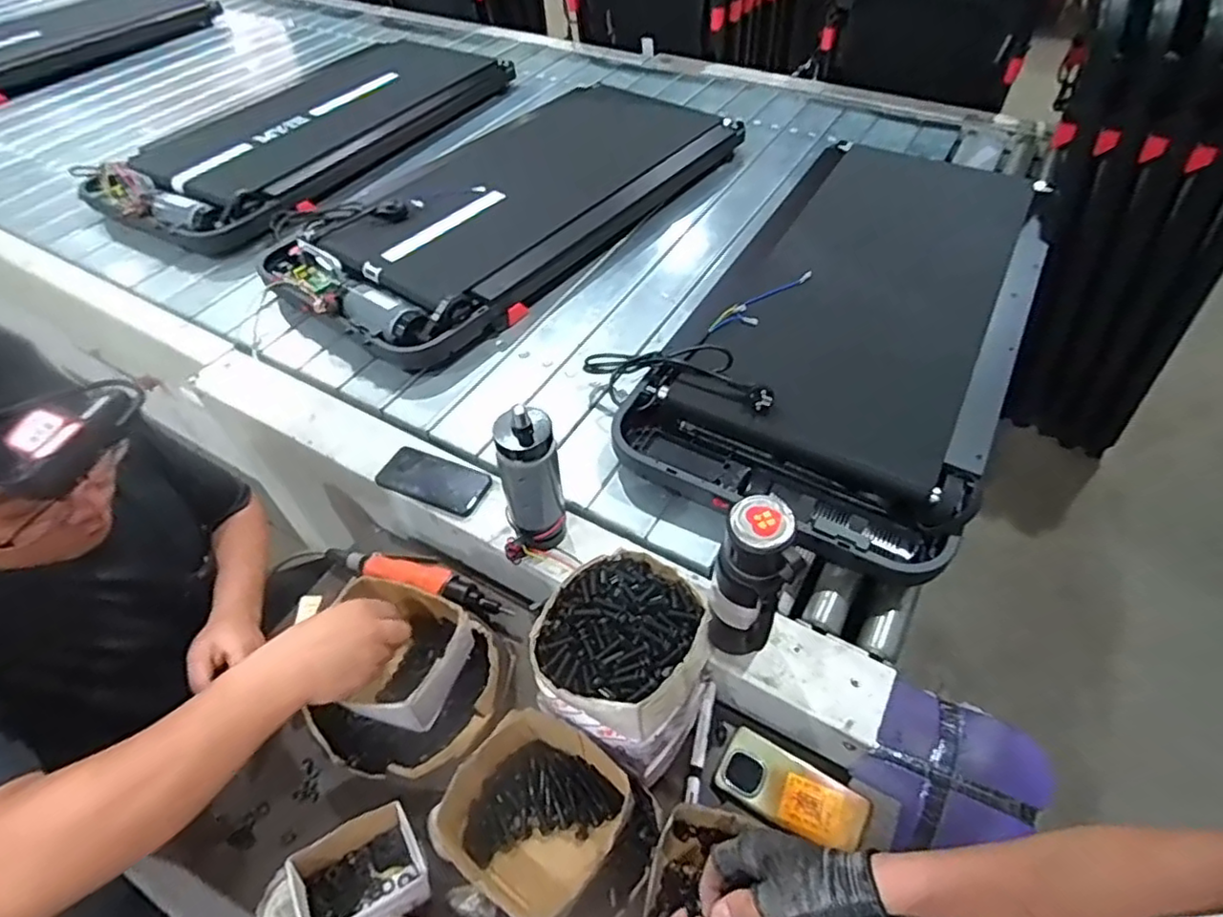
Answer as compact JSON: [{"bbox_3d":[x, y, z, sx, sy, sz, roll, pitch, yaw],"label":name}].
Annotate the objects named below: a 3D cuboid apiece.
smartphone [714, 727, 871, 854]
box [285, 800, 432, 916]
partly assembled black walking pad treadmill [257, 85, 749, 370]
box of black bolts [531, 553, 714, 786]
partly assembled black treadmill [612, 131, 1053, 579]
[{"bbox_3d":[0.206,0.377,0.734,0.161,0.006,0.080,25,55,20],"label":"smartphone"},{"bbox_3d":[-0.255,0.434,0.666,0.119,0.063,0.102,-25,54,-18],"label":"box"},{"bbox_3d":[-0.189,-0.565,1.374,0.468,0.112,1.009,32,58,25],"label":"partly assembled black walking pad treadmill"},{"bbox_3d":[0.012,0.211,0.670,0.149,0.172,0.169,26,56,21],"label":"box of black bolts"},{"bbox_3d":[0.424,-0.234,1.124,0.499,0.140,0.951,25,55,20],"label":"partly assembled black treadmill"}]

